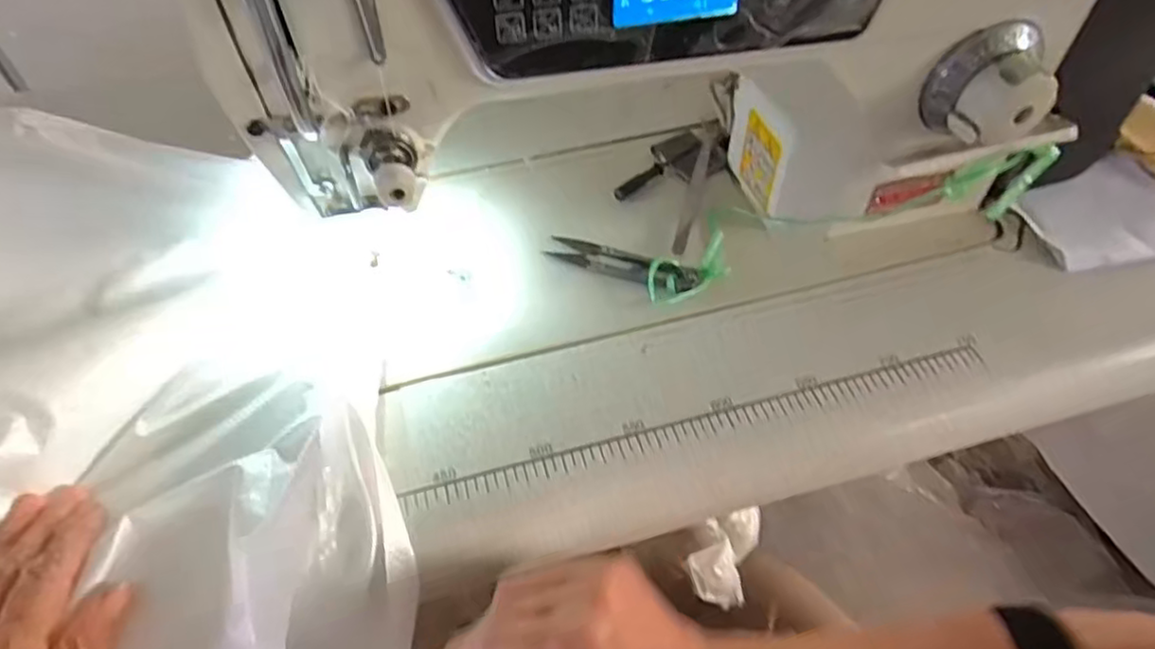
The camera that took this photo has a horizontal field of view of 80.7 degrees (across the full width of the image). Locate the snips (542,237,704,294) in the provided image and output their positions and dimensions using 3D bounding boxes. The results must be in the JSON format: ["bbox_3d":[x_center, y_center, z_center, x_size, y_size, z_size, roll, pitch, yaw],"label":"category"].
[{"bbox_3d":[0.028,-0.039,0.432,0.099,0.008,0.023,20,54,18],"label":"snips"}]

